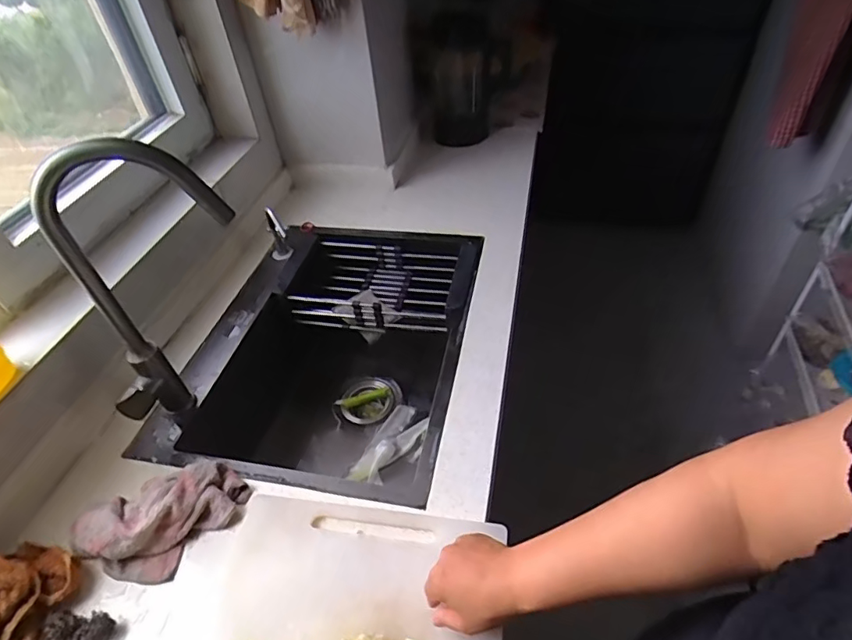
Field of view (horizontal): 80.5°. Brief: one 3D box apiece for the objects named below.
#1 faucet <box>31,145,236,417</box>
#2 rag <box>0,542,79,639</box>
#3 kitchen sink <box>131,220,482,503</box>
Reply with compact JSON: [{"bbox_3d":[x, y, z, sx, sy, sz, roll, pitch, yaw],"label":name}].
[{"bbox_3d":[-0.345,-0.024,0.665,0.238,0.419,0.056,-23,47,-16],"label":"faucet"},{"bbox_3d":[-0.464,0.306,0.568,0.092,0.062,0.113,-17,46,-11],"label":"rag"},{"bbox_3d":[-0.161,0.107,1.006,0.476,0.290,0.614,5,46,11],"label":"kitchen sink"}]

